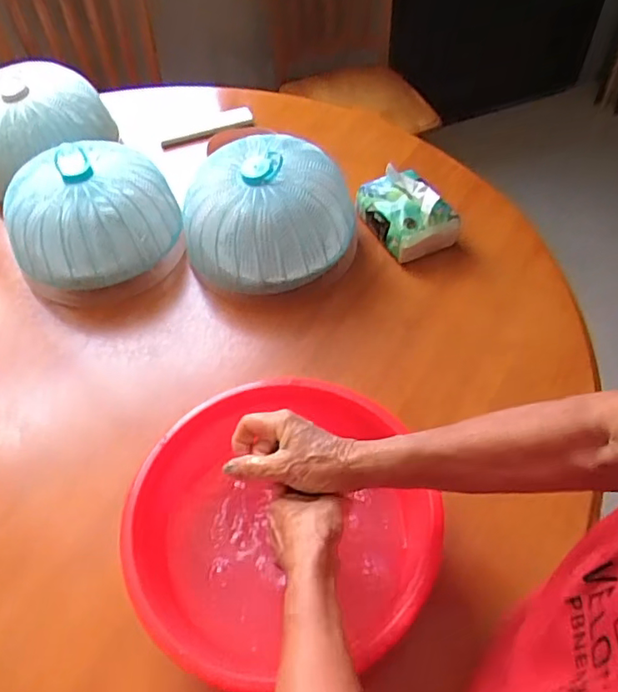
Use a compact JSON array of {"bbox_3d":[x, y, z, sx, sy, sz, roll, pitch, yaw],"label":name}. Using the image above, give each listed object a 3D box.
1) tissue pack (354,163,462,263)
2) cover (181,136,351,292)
[{"bbox_3d":[0.143,-0.197,0.839,0.099,0.072,0.132,-23,55,-15],"label":"tissue pack"},{"bbox_3d":[-0.056,-0.185,0.798,0.229,0.133,0.208,-11,53,-6],"label":"cover"}]

